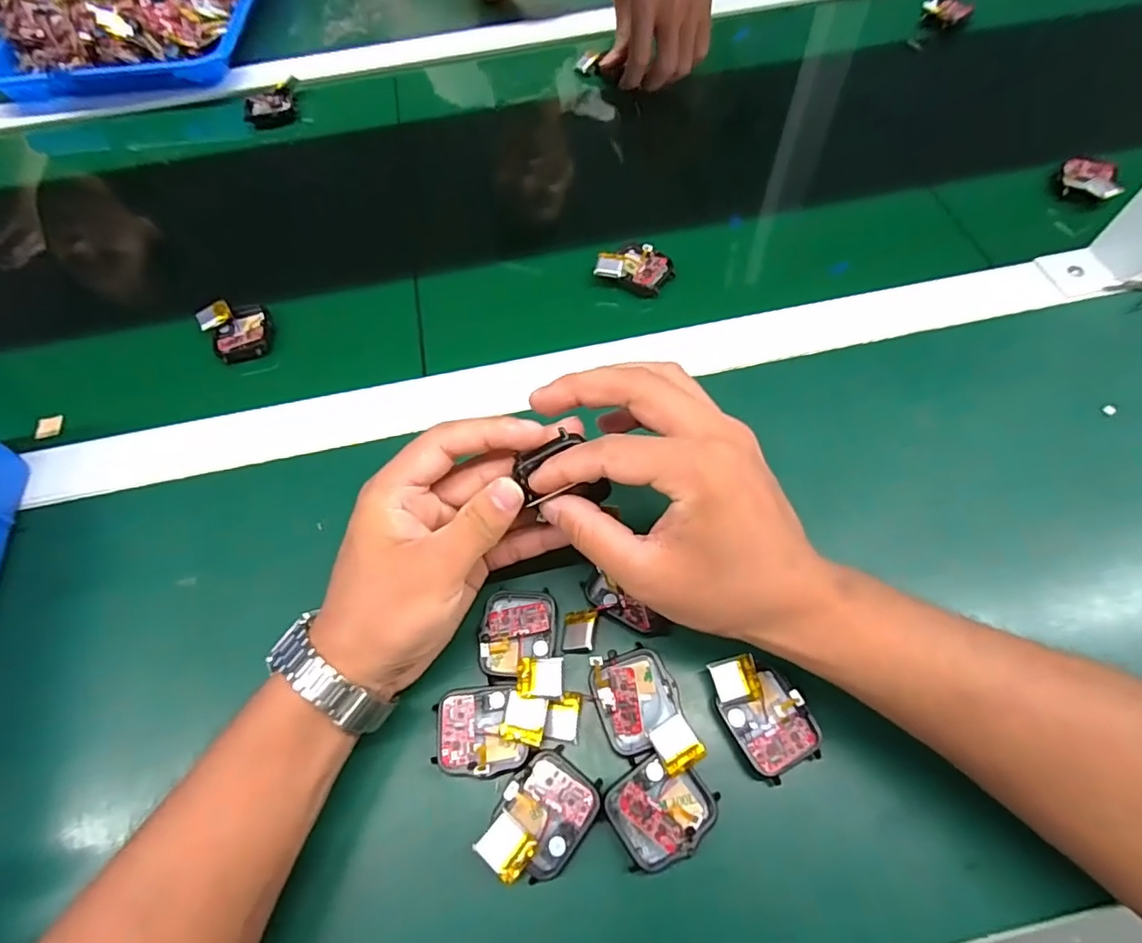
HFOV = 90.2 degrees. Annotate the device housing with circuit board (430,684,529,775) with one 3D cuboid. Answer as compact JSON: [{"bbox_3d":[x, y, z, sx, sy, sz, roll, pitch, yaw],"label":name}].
[{"bbox_3d":[-0.043,0.122,0.269,0.041,0.010,0.038,-7,63,-1],"label":"device housing with circuit board"}]

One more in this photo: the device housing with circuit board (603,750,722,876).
[{"bbox_3d":[0.040,0.150,0.255,0.045,0.019,0.038,-23,64,-9],"label":"device housing with circuit board"}]

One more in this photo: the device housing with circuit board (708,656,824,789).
[{"bbox_3d":[0.090,0.113,0.270,0.037,0.019,0.053,-27,65,-11],"label":"device housing with circuit board"}]

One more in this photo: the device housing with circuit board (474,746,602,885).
[{"bbox_3d":[-0.012,0.153,0.252,0.038,0.020,0.050,34,69,18],"label":"device housing with circuit board"}]

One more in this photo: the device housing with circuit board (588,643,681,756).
[{"bbox_3d":[0.032,0.108,0.271,0.038,0.018,0.044,-17,63,-6],"label":"device housing with circuit board"}]

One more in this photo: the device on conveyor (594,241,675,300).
[{"bbox_3d":[0.048,-0.150,0.414,0.054,0.015,0.041,11,64,8],"label":"device on conveyor"}]

